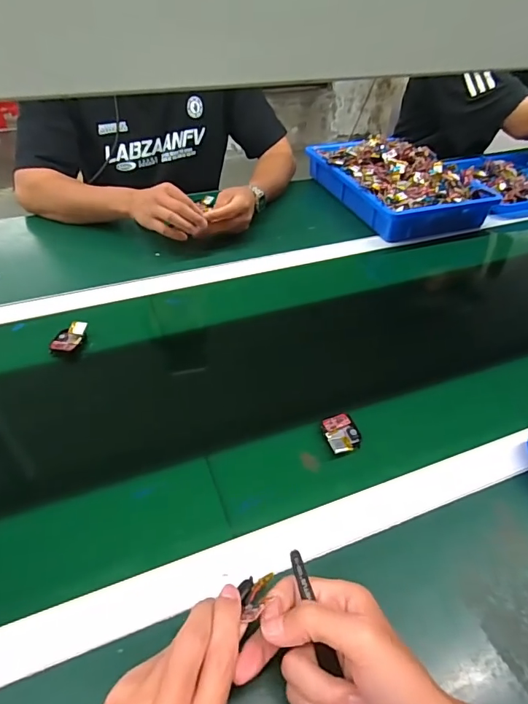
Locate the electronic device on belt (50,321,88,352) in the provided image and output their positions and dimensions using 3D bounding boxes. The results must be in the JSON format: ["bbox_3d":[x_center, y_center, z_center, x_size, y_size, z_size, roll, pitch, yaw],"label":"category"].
[{"bbox_3d":[-0.260,-0.022,0.583,0.038,0.017,0.043,5,42,4],"label":"electronic device on belt"}]

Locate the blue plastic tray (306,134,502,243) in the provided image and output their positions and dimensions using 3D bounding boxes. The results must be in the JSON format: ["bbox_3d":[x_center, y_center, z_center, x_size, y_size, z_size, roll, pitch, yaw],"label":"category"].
[{"bbox_3d":[0.264,-0.362,0.911,0.233,0.079,0.346,-14,44,-17],"label":"blue plastic tray"}]

